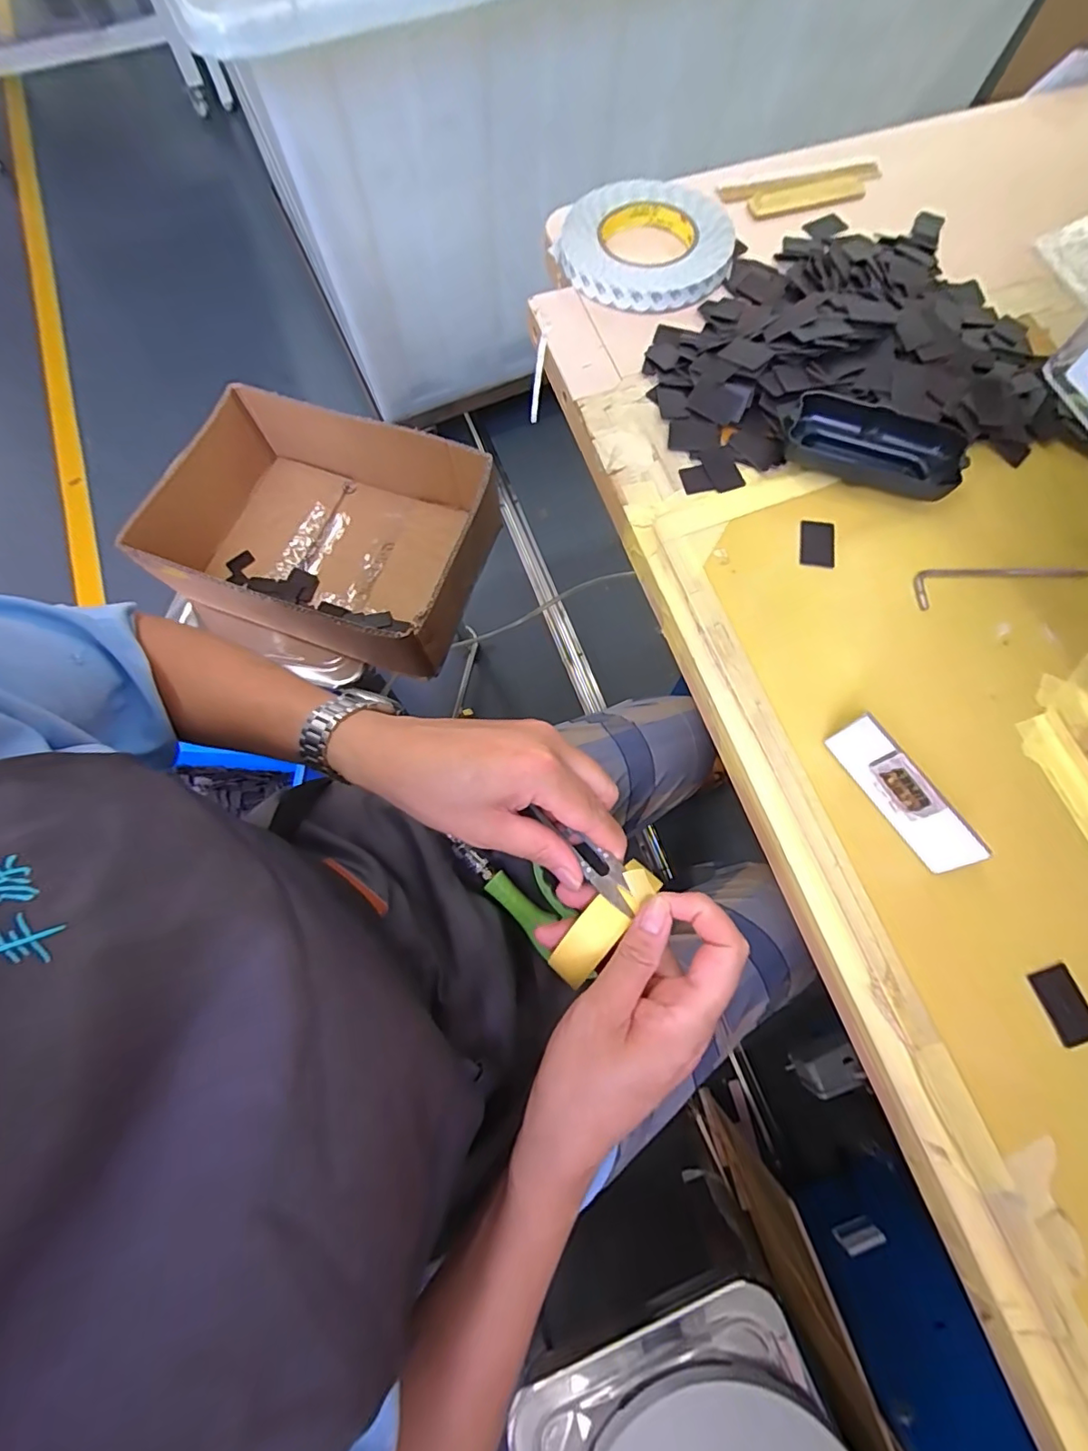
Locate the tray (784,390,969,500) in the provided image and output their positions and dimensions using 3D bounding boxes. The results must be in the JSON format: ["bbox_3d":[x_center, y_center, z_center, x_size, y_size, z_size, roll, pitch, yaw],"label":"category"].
[{"bbox_3d":[0.225,-0.195,0.371,0.109,0.027,0.057,23,73,8],"label":"tray"}]

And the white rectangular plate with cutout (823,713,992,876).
[{"bbox_3d":[0.194,0.038,0.290,0.010,0.033,0.090,-26,73,-28],"label":"white rectangular plate with cutout"}]

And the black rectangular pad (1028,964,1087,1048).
[{"bbox_3d":[0.268,0.143,0.275,0.022,0.004,0.035,-17,72,-5],"label":"black rectangular pad"}]

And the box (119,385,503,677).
[{"bbox_3d":[-0.284,-0.246,0.674,0.419,0.144,0.243,17,73,6],"label":"box"}]

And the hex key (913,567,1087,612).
[{"bbox_3d":[0.300,-0.099,0.355,0.115,0.007,0.026,-11,70,-5],"label":"hex key"}]

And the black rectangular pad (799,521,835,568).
[{"bbox_3d":[0.184,-0.123,0.362,0.022,0.004,0.034,9,72,3],"label":"black rectangular pad"}]

